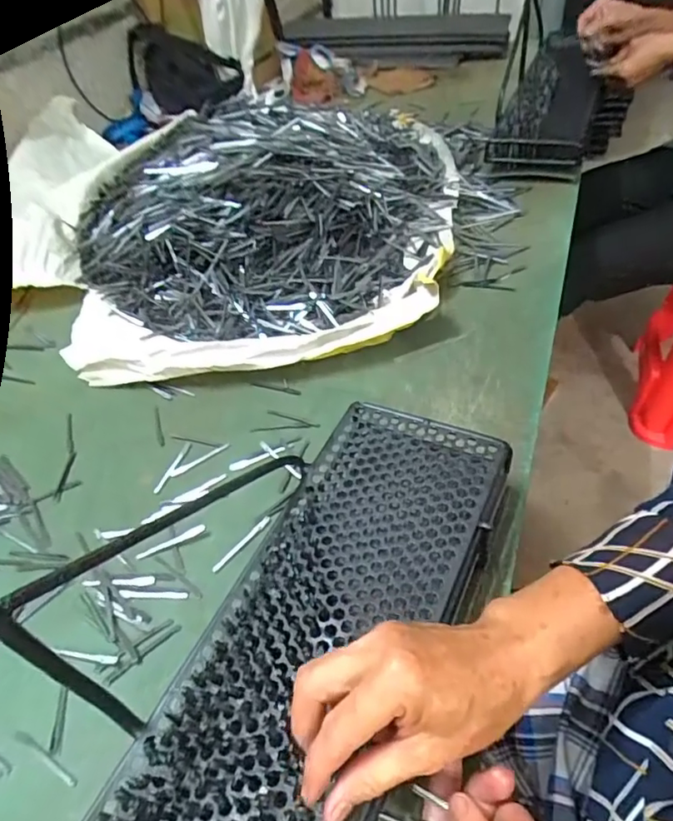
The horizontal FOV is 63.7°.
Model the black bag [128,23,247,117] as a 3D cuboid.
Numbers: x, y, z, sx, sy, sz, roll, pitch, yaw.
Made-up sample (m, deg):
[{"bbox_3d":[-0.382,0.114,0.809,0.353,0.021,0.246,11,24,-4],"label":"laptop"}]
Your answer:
[{"bbox_3d":[-0.359,-0.819,1.306,0.282,0.166,0.066,13,50,19],"label":"black bag"}]

